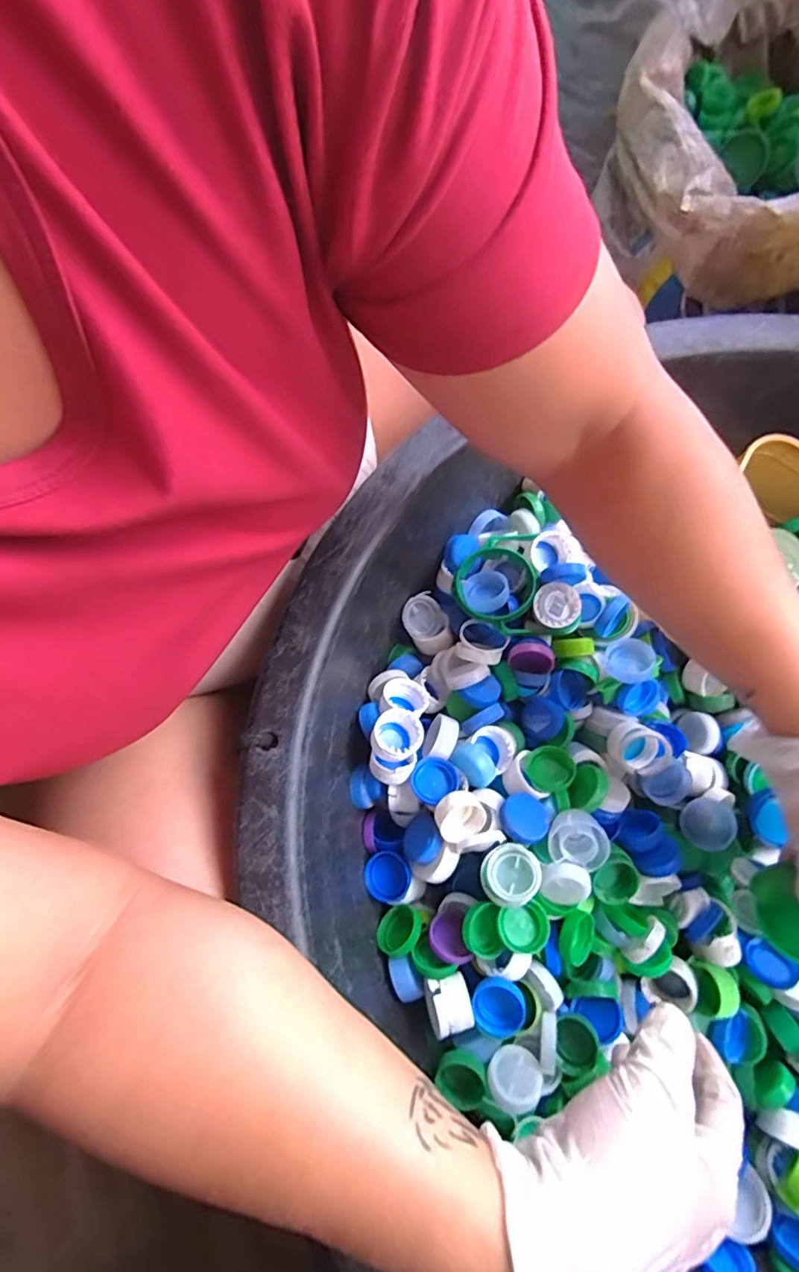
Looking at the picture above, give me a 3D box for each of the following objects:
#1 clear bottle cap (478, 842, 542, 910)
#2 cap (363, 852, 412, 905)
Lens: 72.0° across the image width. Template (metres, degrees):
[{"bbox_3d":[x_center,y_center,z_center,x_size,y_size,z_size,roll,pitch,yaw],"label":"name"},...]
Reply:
[{"bbox_3d":[0.067,0.147,0.341,0.032,0.024,0.036,37,77,13],"label":"clear bottle cap"},{"bbox_3d":[-0.008,0.162,0.370,0.032,0.016,0.030,-1,72,2],"label":"cap"}]

